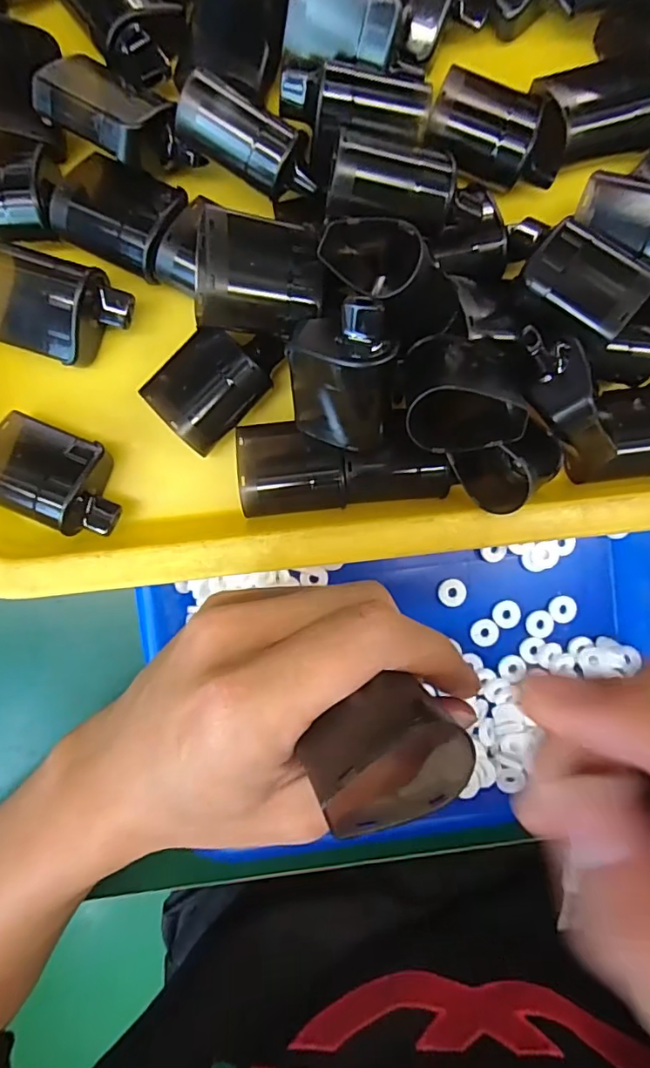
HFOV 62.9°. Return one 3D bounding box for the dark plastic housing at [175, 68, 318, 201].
[{"bbox_3d":[-0.027,-0.143,0.195,0.051,0.017,0.023,27,92,-4],"label":"dark plastic housing"}]

